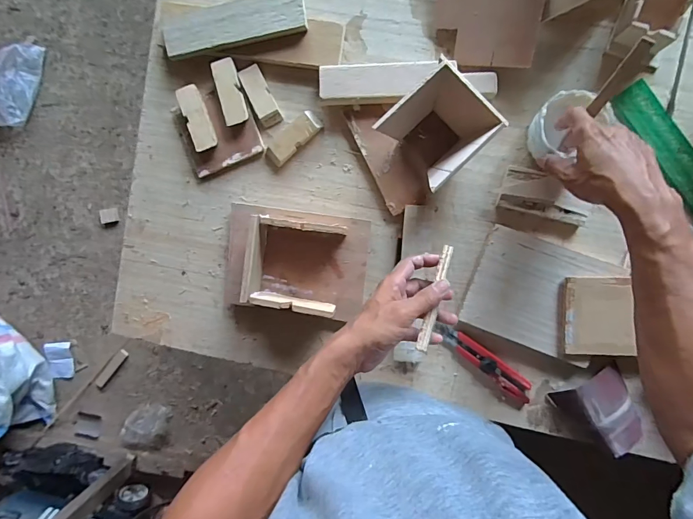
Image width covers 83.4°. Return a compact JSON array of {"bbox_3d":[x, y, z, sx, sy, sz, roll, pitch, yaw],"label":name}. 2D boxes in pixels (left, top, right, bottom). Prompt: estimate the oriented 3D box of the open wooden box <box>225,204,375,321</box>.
[{"bbox_3d":[-0.078,-0.001,0.539,0.202,0.067,0.134,9,95,4],"label":"open wooden box"}]

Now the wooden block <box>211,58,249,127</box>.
[{"bbox_3d":[-0.167,-0.240,0.557,0.035,0.019,0.091,-15,93,6],"label":"wooden block"}]

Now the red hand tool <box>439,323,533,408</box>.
[{"bbox_3d":[0.197,0.144,0.547,0.160,0.020,0.038,44,97,1],"label":"red hand tool"}]

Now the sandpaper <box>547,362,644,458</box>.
[{"bbox_3d":[0.347,0.209,0.525,0.092,0.034,0.095,-30,91,7],"label":"sandpaper"}]

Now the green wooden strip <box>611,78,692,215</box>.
[{"bbox_3d":[0.445,-0.123,0.512,0.054,0.010,0.249,-36,91,7],"label":"green wooden strip"}]

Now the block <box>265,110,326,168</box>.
[{"bbox_3d":[-0.076,-0.174,0.559,0.088,0.016,0.033,-41,90,7],"label":"block"}]

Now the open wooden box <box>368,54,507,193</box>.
[{"bbox_3d":[0.117,-0.168,0.502,0.113,0.075,0.117,-41,88,7],"label":"open wooden box"}]

